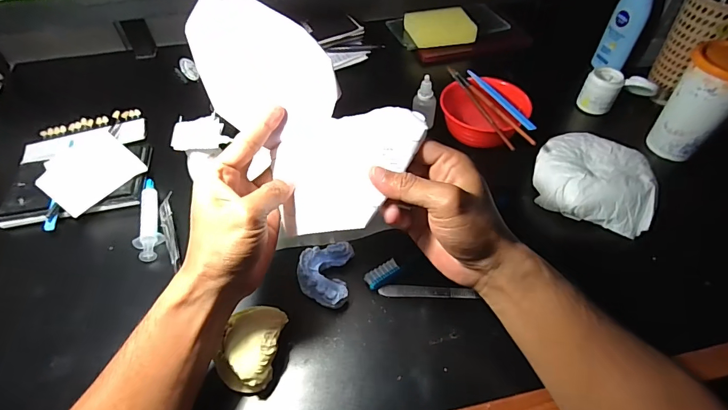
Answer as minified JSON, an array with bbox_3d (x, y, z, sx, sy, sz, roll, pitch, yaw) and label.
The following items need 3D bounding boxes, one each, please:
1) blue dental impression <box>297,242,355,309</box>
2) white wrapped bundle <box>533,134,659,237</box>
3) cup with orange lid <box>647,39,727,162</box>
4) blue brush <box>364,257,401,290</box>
[{"bbox_3d":[-0.039,0.069,0.388,0.049,0.031,0.062,4,52,4],"label":"blue dental impression"},{"bbox_3d":[0.264,-0.034,0.451,0.120,0.037,0.114,21,55,16],"label":"white wrapped bundle"},{"bbox_3d":[0.396,-0.119,0.460,0.068,0.132,0.069,0,52,1],"label":"cup with orange lid"},{"bbox_3d":[0.018,0.071,0.397,0.035,0.014,0.016,-28,56,-20],"label":"blue brush"}]

